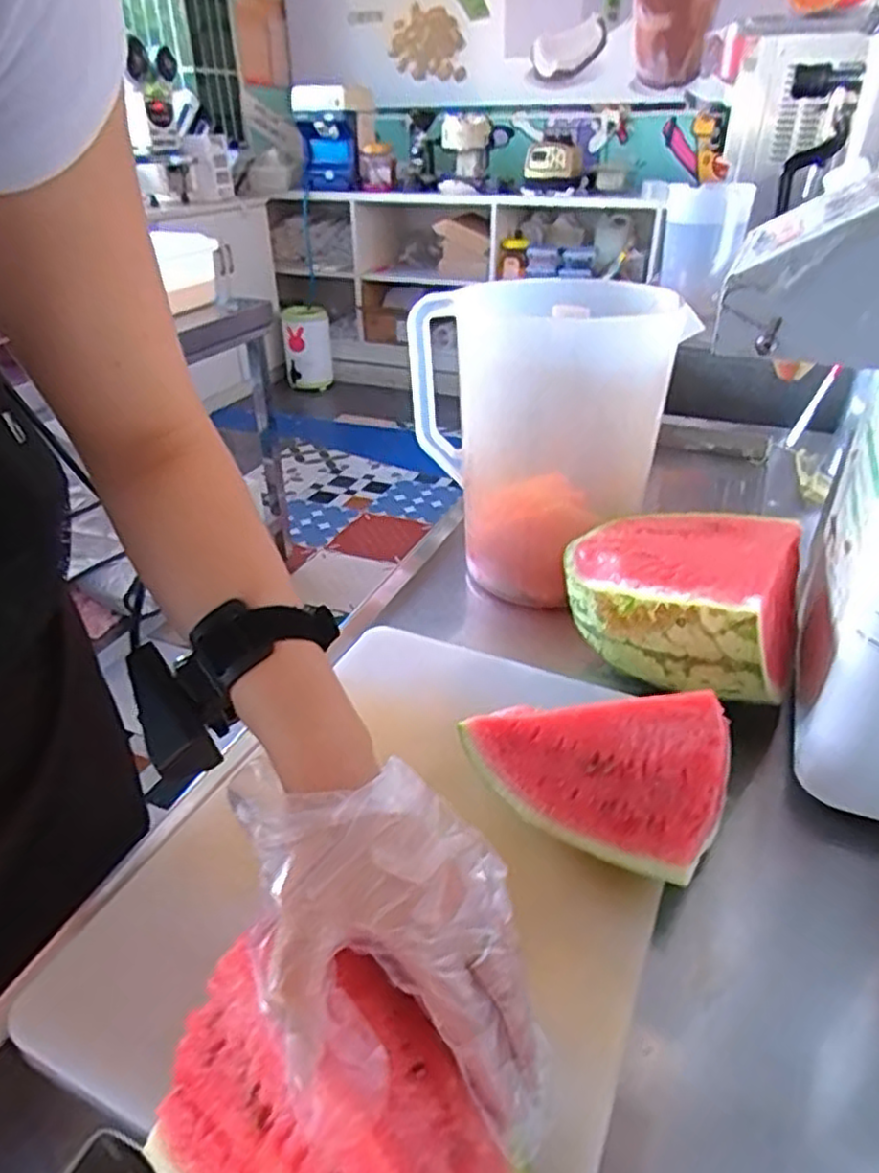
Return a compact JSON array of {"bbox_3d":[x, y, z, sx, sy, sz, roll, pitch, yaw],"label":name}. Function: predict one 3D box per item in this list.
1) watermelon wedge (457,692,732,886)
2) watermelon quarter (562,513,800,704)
[{"bbox_3d":[0.085,0.102,0.426,0.158,0.086,0.065,17,37,24],"label":"watermelon wedge"},{"bbox_3d":[0.191,-0.007,0.555,0.172,0.081,0.180,22,39,30],"label":"watermelon quarter"}]

